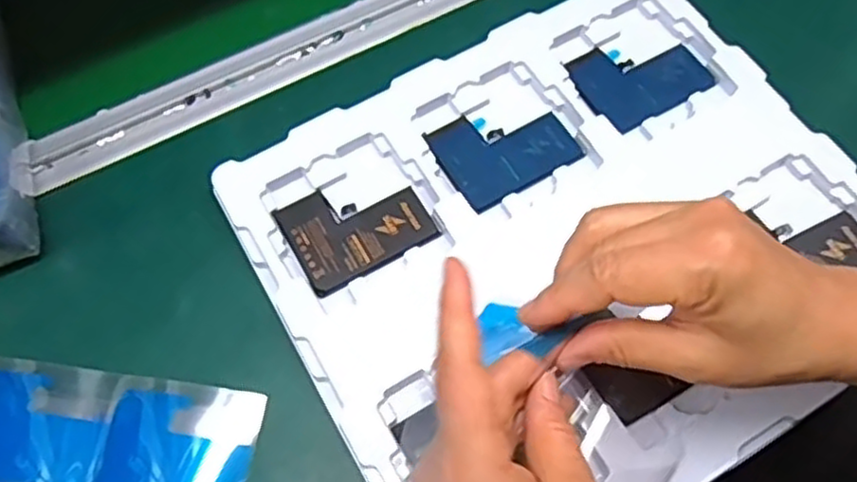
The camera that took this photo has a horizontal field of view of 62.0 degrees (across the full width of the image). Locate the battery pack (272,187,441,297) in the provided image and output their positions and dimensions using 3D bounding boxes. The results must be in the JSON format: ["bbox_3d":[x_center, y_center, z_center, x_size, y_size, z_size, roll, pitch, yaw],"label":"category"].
[{"bbox_3d":[-0.041,-0.010,0.407,0.075,0.004,0.063,-29,66,-12],"label":"battery pack"}]

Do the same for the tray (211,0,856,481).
[{"bbox_3d":[0.079,-0.003,0.402,0.318,0.021,0.276,-29,66,-13],"label":"tray"}]

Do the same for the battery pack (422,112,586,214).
[{"bbox_3d":[0.044,-0.056,0.425,0.077,0.005,0.064,-29,66,-12],"label":"battery pack"}]

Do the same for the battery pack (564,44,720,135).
[{"bbox_3d":[0.130,-0.103,0.443,0.079,0.007,0.060,-28,66,-12],"label":"battery pack"}]

